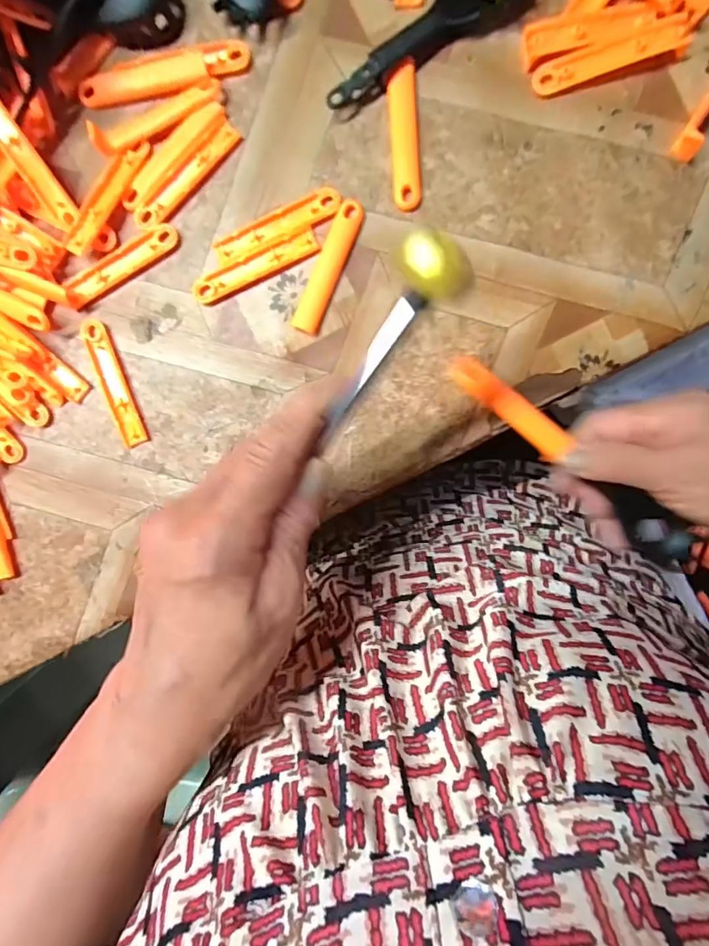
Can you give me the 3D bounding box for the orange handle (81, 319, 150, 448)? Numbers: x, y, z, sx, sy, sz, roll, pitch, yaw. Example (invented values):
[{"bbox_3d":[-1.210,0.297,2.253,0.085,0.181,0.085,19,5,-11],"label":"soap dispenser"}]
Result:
[{"bbox_3d":[-0.143,-0.054,0.280,0.013,0.006,0.078,-21,93,5],"label":"orange handle"}]

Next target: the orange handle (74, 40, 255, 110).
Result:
[{"bbox_3d":[-0.107,-0.223,0.262,0.096,0.006,0.021,-7,94,4],"label":"orange handle"}]

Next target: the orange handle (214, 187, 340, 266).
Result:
[{"bbox_3d":[-0.044,-0.140,0.268,0.075,0.004,0.017,-23,93,5],"label":"orange handle"}]

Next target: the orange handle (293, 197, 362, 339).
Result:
[{"bbox_3d":[-0.014,-0.116,0.267,0.017,0.004,0.075,23,96,1],"label":"orange handle"}]

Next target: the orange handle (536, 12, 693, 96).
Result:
[{"bbox_3d":[0.134,-0.216,0.245,0.078,0.010,0.017,-17,94,5],"label":"orange handle"}]

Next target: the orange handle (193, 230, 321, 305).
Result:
[{"bbox_3d":[-0.057,-0.118,0.271,0.075,0.004,0.015,-23,93,5],"label":"orange handle"}]

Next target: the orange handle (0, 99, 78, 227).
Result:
[{"bbox_3d":[-0.181,-0.171,0.260,0.015,0.006,0.073,-31,107,5],"label":"orange handle"}]

